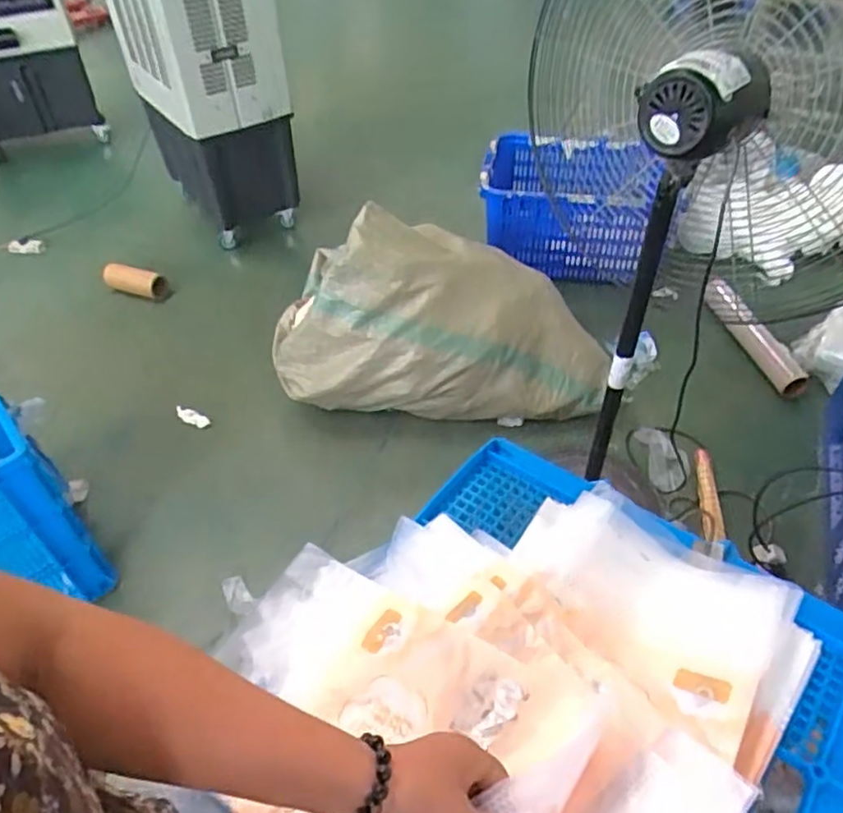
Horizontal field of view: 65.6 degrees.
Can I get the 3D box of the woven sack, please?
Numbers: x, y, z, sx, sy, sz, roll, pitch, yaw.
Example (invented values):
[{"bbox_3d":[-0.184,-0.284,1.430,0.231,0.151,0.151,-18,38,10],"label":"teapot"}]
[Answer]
[{"bbox_3d":[0.045,-0.285,1.873,0.918,0.436,0.468,-1,45,0],"label":"woven sack"}]

